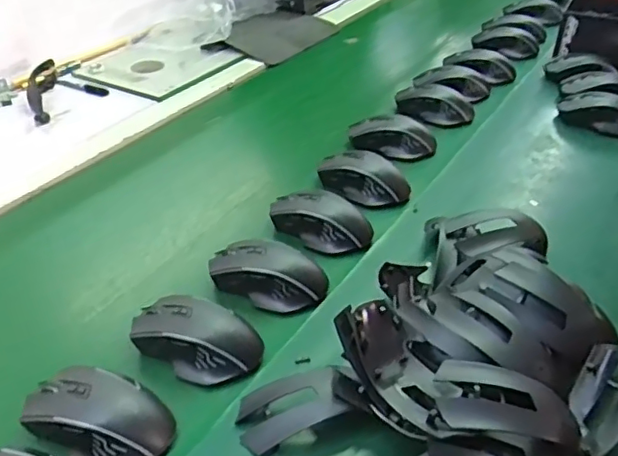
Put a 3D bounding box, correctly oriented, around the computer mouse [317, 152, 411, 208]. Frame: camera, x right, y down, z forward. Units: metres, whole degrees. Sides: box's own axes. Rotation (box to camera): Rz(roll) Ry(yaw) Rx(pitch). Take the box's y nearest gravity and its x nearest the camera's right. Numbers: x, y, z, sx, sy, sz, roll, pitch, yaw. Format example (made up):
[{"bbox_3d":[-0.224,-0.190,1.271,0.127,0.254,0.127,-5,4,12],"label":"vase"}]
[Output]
[{"bbox_3d":[0.067,-0.066,0.740,0.109,0.041,0.057,22,42,27],"label":"computer mouse"}]

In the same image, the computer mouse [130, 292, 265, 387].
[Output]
[{"bbox_3d":[-0.100,0.096,0.525,0.110,0.037,0.070,17,40,22],"label":"computer mouse"}]

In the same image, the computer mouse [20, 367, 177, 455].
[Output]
[{"bbox_3d":[-0.162,0.142,0.461,0.111,0.036,0.068,15,39,20],"label":"computer mouse"}]

